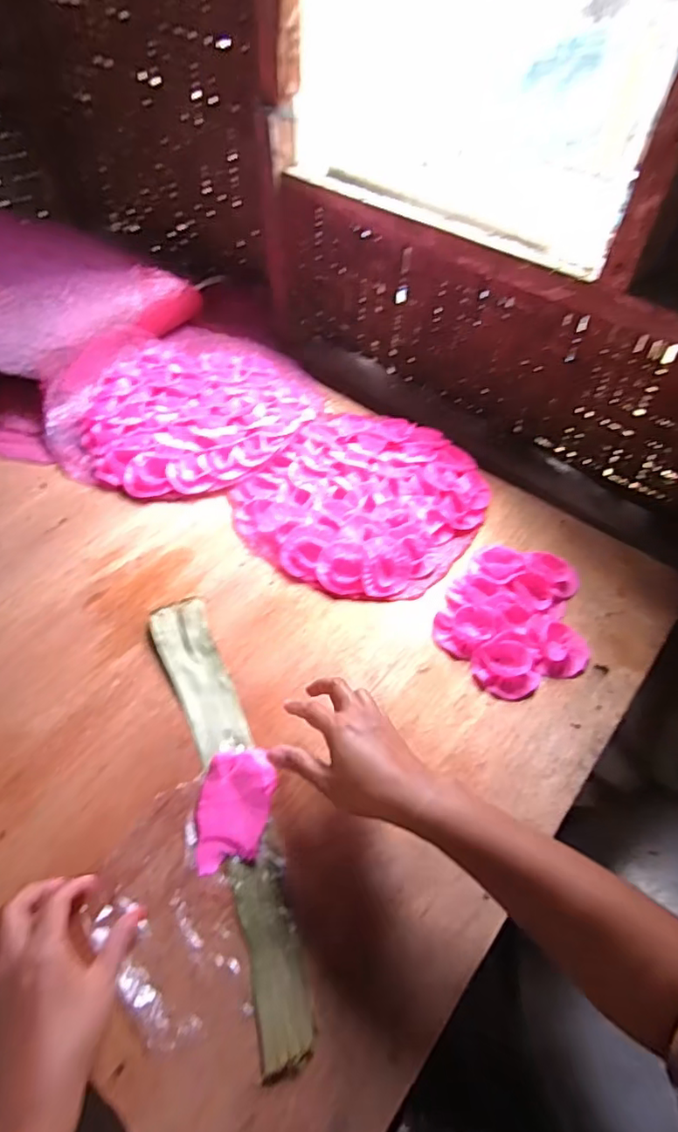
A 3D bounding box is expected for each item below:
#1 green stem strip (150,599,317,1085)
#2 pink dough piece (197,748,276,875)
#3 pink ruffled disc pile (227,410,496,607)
[{"bbox_3d":[-0.100,0.195,0.520,0.062,0.008,0.410,-16,54,-16],"label":"green stem strip"},{"bbox_3d":[-0.091,0.212,0.500,0.063,0.010,0.098,2,65,6],"label":"pink dough piece"},{"bbox_3d":[0.039,-0.093,0.754,0.276,0.029,0.311,30,55,19],"label":"pink ruffled disc pile"}]

